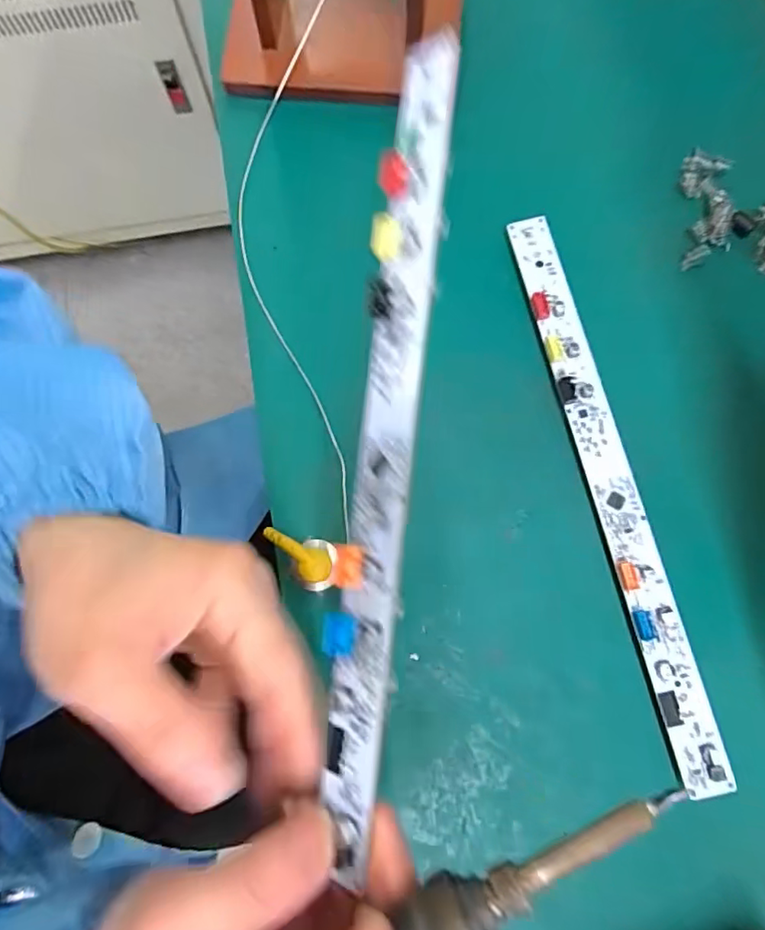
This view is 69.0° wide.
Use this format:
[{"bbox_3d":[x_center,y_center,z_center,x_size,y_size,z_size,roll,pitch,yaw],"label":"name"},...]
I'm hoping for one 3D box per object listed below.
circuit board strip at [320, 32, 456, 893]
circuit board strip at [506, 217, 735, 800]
[{"bbox_3d":[0.001,-0.017,0.194,0.021,0.012,0.275,6,83,1],"label":"circuit board strip"},{"bbox_3d":[0.111,0.005,0.274,0.021,0.010,0.284,-13,78,-3],"label":"circuit board strip"}]

